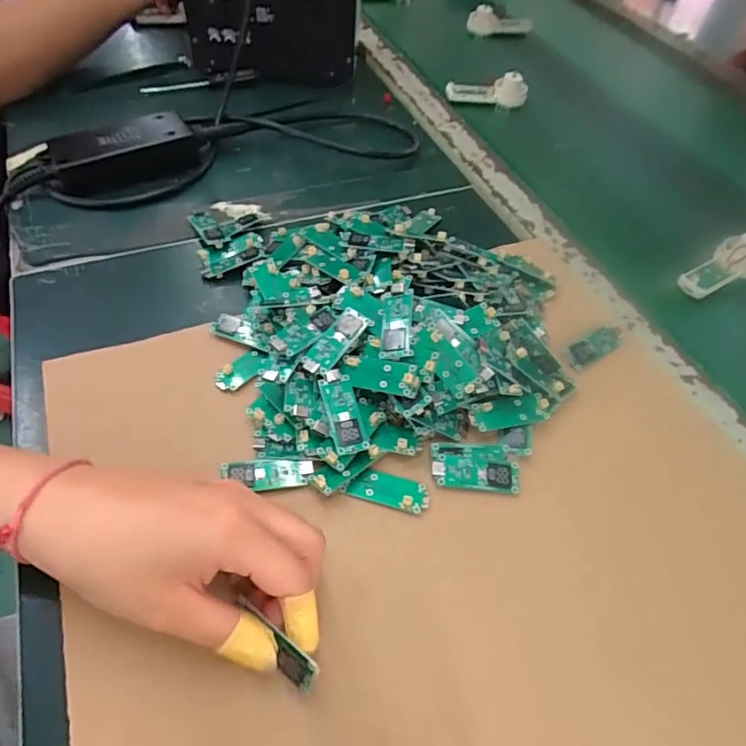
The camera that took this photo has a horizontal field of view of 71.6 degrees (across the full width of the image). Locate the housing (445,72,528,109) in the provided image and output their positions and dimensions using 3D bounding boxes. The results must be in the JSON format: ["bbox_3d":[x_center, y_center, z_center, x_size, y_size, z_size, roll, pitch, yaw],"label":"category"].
[{"bbox_3d":[0.135,-0.337,0.613,0.098,0.028,0.019,0,53,-5],"label":"housing"}]

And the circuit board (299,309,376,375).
[{"bbox_3d":[-0.023,-0.019,0.318,0.018,0.004,0.049,37,69,11],"label":"circuit board"}]

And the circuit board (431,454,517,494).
[{"bbox_3d":[0.061,0.059,0.305,0.050,0.004,0.019,7,68,-2],"label":"circuit board"}]

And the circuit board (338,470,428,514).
[{"bbox_3d":[0.008,0.067,0.299,0.048,0.005,0.018,16,53,7],"label":"circuit board"}]

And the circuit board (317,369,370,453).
[{"bbox_3d":[-0.018,0.023,0.305,0.020,0.006,0.050,-13,68,-14],"label":"circuit board"}]

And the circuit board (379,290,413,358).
[{"bbox_3d":[0.014,-0.030,0.320,0.020,0.004,0.045,-8,62,21],"label":"circuit board"}]

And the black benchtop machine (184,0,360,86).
[{"bbox_3d":[-0.106,-0.420,0.561,0.180,0.146,0.143,2,53,-3],"label":"black benchtop machine"}]

